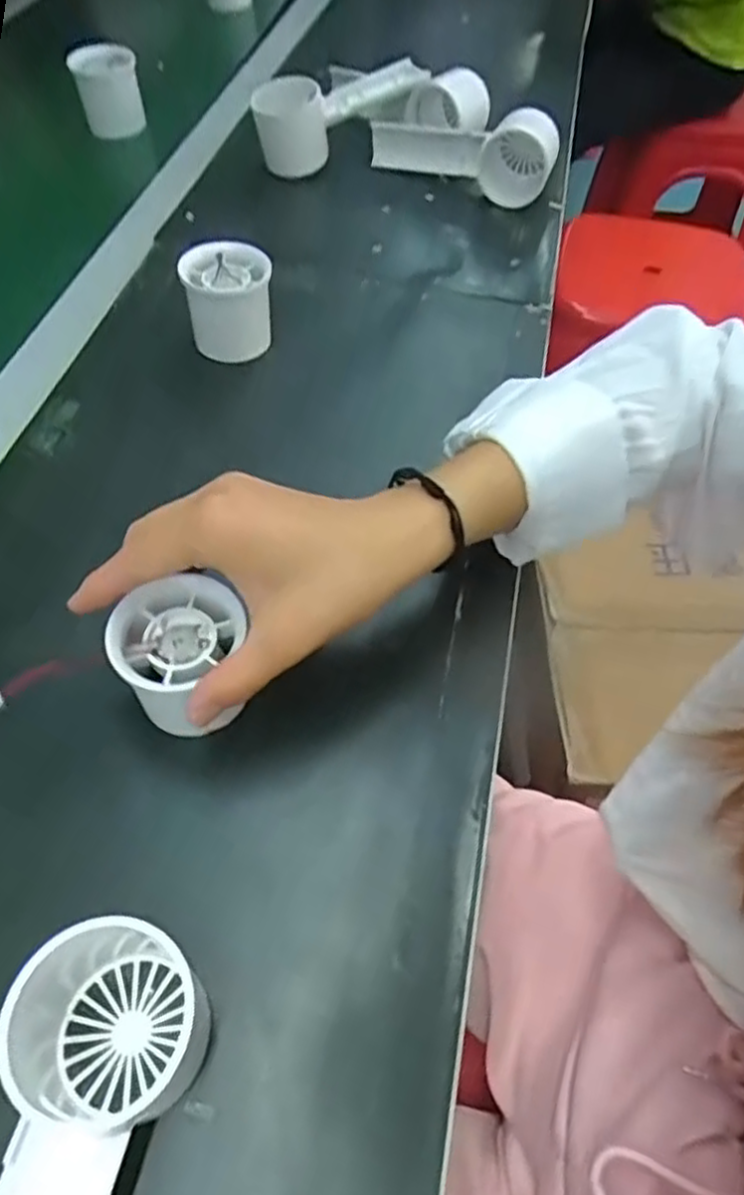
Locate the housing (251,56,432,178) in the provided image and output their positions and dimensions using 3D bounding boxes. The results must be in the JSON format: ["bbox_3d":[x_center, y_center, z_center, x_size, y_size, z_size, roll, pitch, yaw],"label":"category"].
[{"bbox_3d":[-0.028,-0.409,0.612,0.157,0.064,0.055,-26,61,-18],"label":"housing"}]

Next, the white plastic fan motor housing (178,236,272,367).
[{"bbox_3d":[-0.092,-0.192,0.469,0.052,0.053,0.048,-8,57,-7],"label":"white plastic fan motor housing"}]

